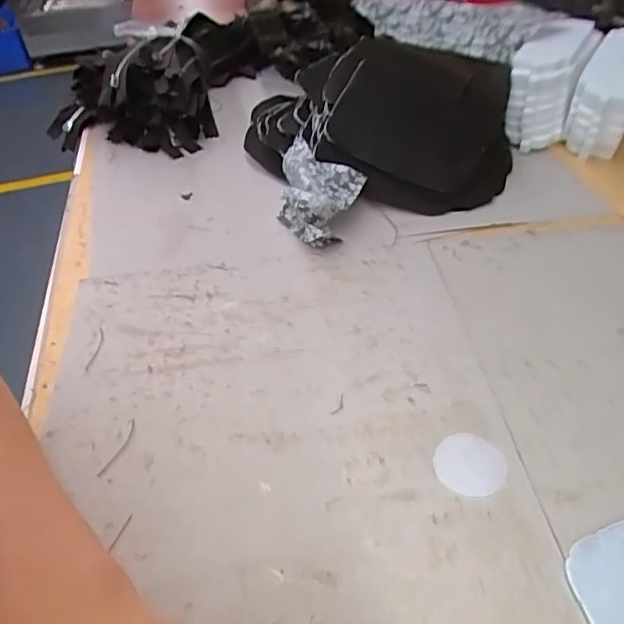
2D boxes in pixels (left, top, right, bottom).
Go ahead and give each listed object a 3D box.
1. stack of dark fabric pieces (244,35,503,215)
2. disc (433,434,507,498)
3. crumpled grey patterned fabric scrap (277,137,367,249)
[{"bbox_3d":[0.062,-0.192,0.539,0.246,0.097,0.184,9,44,14],"label":"stack of dark fabric pieces"},{"bbox_3d":[0.087,0.082,0.308,0.037,0.004,0.036,-2,43,2],"label":"disc"},{"bbox_3d":[0.008,-0.101,0.480,0.072,0.043,0.111,-1,43,4],"label":"crumpled grey patterned fabric scrap"}]

